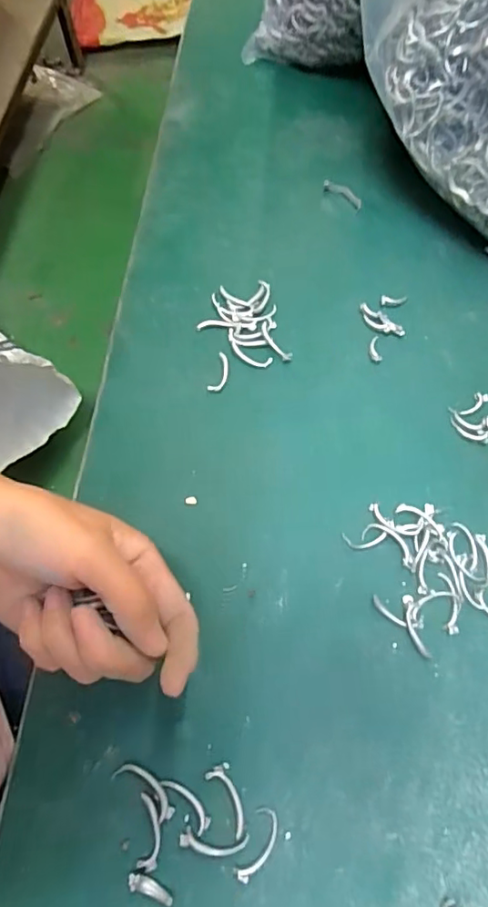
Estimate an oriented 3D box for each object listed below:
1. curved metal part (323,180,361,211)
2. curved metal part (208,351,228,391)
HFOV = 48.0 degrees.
[{"bbox_3d":[0.075,-0.199,0.420,0.035,0.004,0.012,34,70,12],"label":"curved metal part"},{"bbox_3d":[-0.015,-0.053,0.355,0.010,0.004,0.029,14,67,4],"label":"curved metal part"}]

